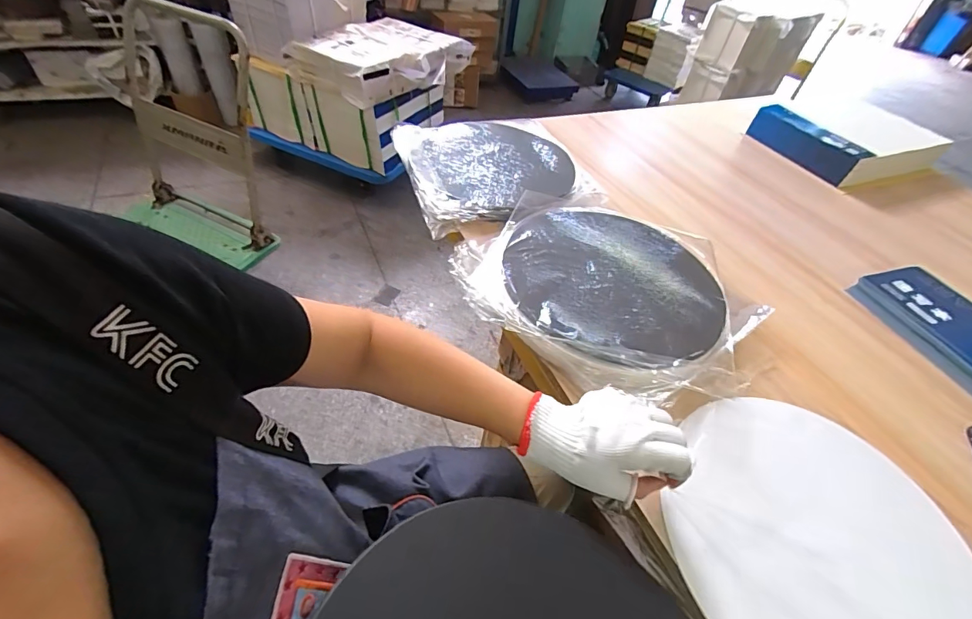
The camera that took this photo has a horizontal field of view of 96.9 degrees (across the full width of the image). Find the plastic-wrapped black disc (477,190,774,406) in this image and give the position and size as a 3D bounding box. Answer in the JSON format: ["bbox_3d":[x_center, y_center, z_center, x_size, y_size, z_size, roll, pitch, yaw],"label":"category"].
[{"bbox_3d":[0.177,-0.031,0.603,0.348,0.044,0.329,3,47,-4],"label":"plastic-wrapped black disc"}]

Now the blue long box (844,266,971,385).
[{"bbox_3d":[0.671,0.046,0.603,0.141,0.035,0.277,-14,50,-19],"label":"blue long box"}]

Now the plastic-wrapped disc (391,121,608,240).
[{"bbox_3d":[0.015,-0.265,0.800,0.317,0.034,0.298,-13,50,-18],"label":"plastic-wrapped disc"}]

